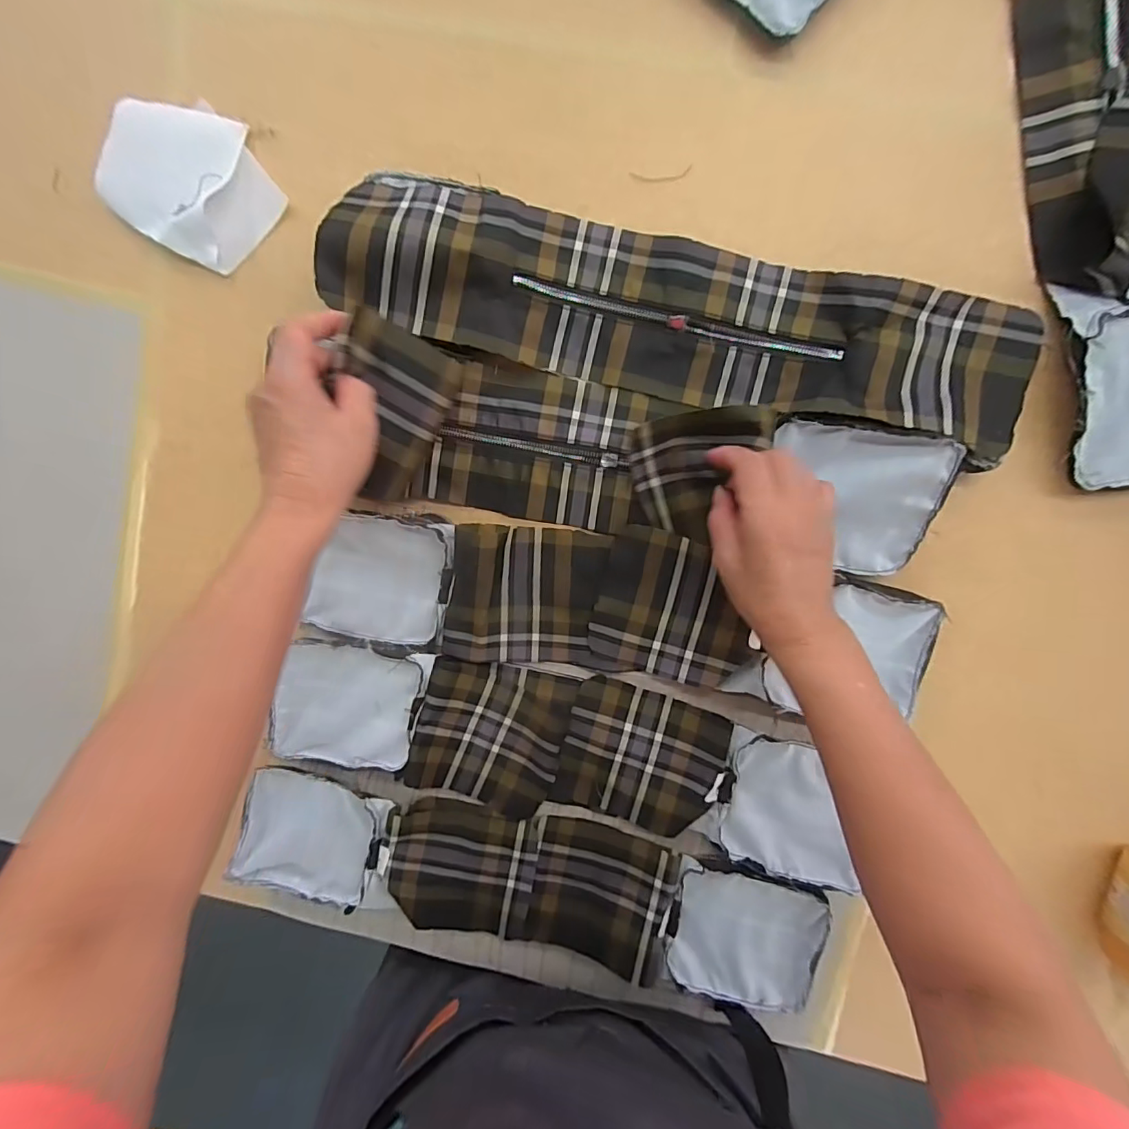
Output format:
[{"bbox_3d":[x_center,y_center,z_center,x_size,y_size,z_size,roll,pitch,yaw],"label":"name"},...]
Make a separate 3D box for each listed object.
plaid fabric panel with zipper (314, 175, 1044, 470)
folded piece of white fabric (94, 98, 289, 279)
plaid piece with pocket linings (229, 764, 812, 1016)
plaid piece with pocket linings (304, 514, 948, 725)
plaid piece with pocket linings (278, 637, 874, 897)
[{"bbox_3d":[0.085,-0.190,0.391,0.533,0.041,0.122,14,97,3],"label":"plaid fabric panel with zipper"},{"bbox_3d":[-0.307,-0.317,0.425,0.144,0.026,0.116,31,97,1],"label":"folded piece of white fabric"},{"bbox_3d":[-0.036,0.291,0.462,0.513,0.025,0.122,10,97,3],"label":"plaid piece with pocket linings"},{"bbox_3d":[0.043,0.035,0.427,0.508,0.029,0.124,7,96,3],"label":"plaid piece with pocket linings"},{"bbox_3d":[-0.005,0.165,0.452,0.489,0.033,0.131,10,96,3],"label":"plaid piece with pocket linings"}]

